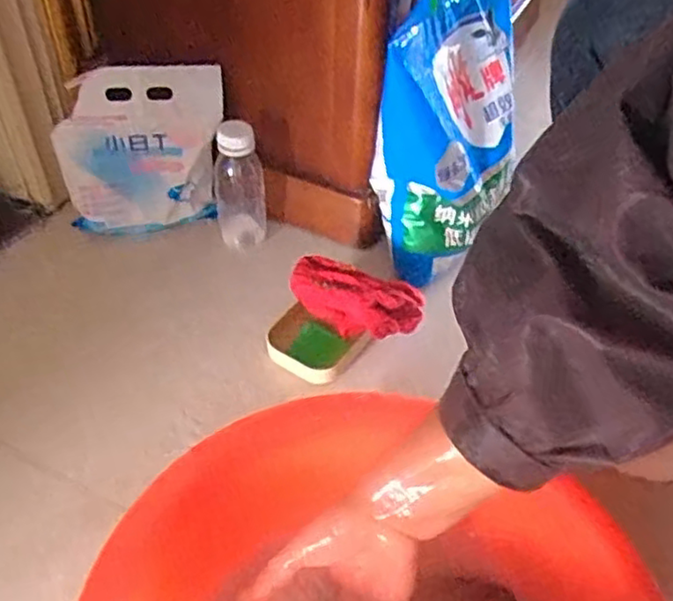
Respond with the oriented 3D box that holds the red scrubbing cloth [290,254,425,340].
[{"bbox_3d":[0.018,-0.001,0.702,0.134,0.061,0.074,18,46,-3],"label":"red scrubbing cloth"}]

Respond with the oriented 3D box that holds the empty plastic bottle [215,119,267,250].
[{"bbox_3d":[-0.111,-0.124,0.792,0.059,0.164,0.053,-8,47,-9],"label":"empty plastic bottle"}]

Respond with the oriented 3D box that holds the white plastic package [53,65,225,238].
[{"bbox_3d":[-0.229,-0.170,0.819,0.188,0.199,0.078,0,45,1],"label":"white plastic package"}]

